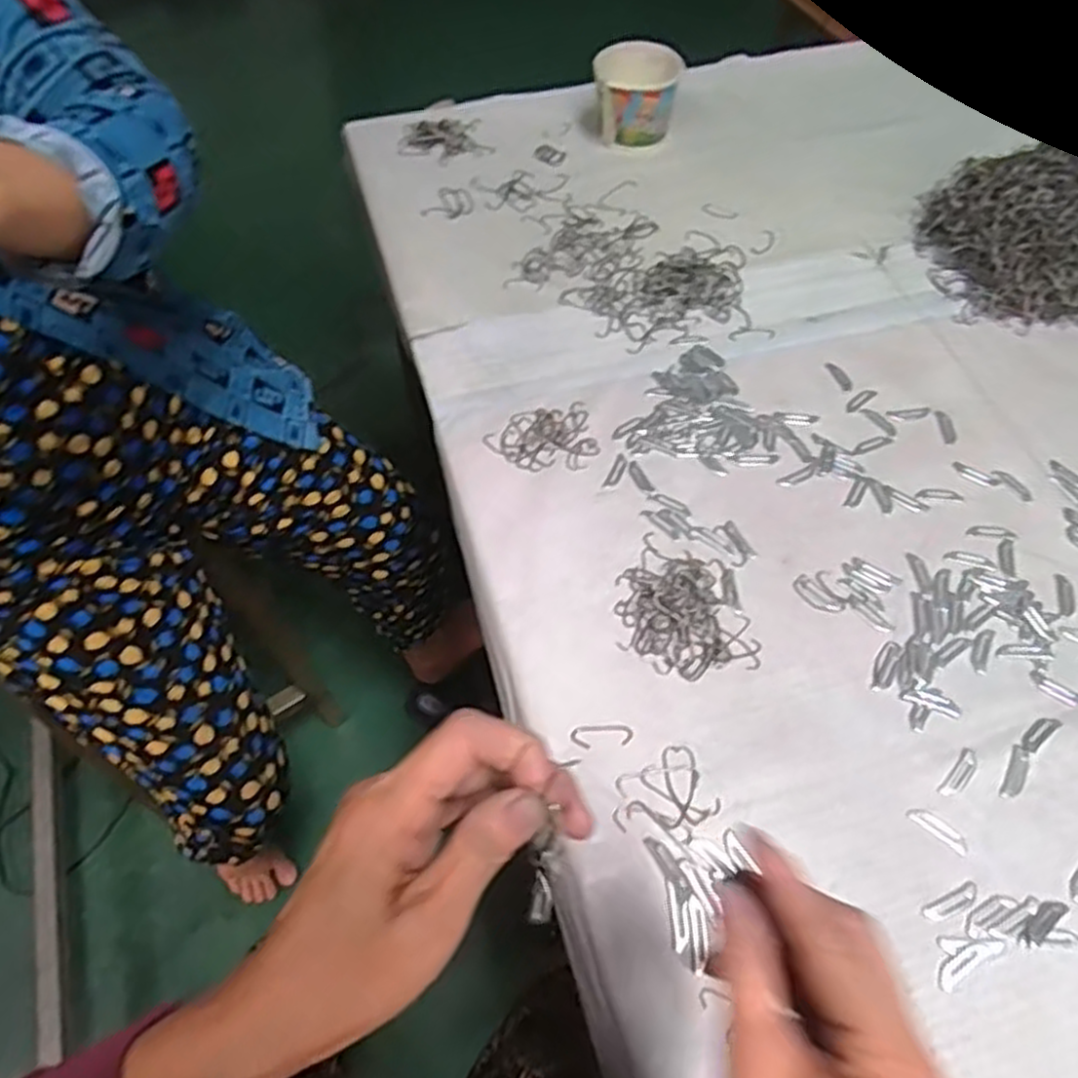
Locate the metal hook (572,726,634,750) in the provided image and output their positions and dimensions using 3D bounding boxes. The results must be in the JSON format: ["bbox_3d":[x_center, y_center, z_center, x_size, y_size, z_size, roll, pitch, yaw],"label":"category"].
[{"bbox_3d":[0.041,0.126,0.488,0.038,0.004,0.015,-5,57,-4],"label":"metal hook"}]

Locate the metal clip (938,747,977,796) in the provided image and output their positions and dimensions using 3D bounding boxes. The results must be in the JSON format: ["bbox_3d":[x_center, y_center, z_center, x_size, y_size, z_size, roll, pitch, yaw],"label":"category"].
[{"bbox_3d":[0.265,0.147,0.477,0.010,0.004,0.036,38,64,22],"label":"metal clip"}]

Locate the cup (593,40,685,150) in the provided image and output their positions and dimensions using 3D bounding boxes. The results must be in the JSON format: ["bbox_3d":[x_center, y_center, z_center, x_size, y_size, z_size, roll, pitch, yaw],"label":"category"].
[{"bbox_3d":[0.109,-0.504,0.860,0.091,0.073,0.104,11,58,7],"label":"cup"}]

